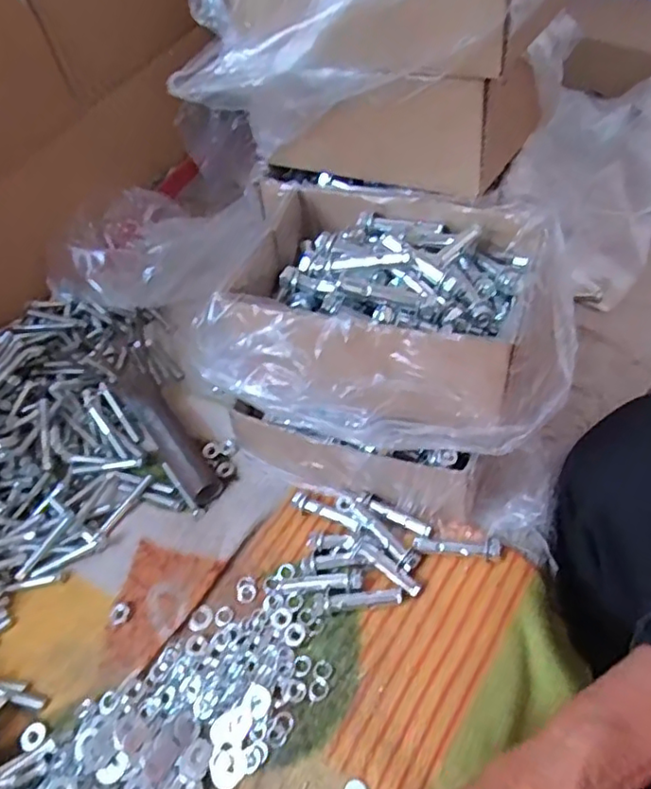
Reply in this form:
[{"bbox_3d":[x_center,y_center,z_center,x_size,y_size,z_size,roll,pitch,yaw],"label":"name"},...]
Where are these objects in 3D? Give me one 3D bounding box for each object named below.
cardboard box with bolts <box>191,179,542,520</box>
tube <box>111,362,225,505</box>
[{"bbox_3d":[0.025,-0.026,0.408,0.187,0.160,0.169,13,57,19],"label":"cardboard box with bolts"},{"bbox_3d":[-0.130,0.026,0.473,0.029,0.020,0.151,-32,59,-18],"label":"tube"}]

